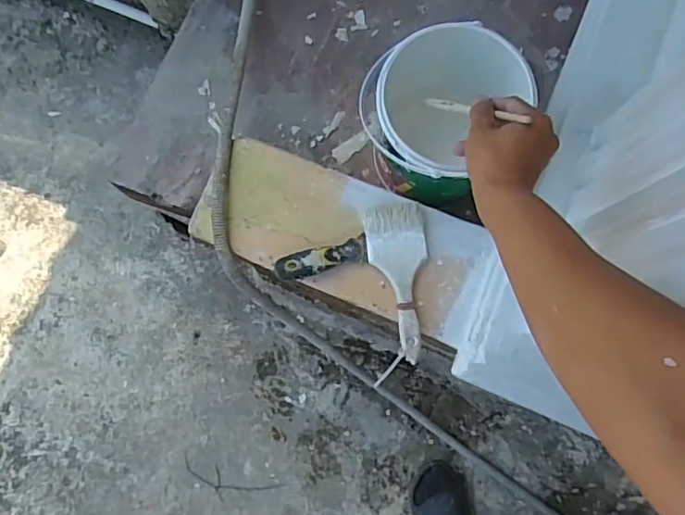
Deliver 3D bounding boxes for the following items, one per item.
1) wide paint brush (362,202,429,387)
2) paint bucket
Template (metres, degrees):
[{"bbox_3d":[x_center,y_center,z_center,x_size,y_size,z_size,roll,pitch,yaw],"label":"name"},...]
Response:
[{"bbox_3d":[0.064,0.037,0.663,0.074,0.013,0.210,1,81,-1],"label":"wide paint brush"},{"bbox_3d":[0.115,-0.177,0.704,0.201,0.190,0.171,33,82,4],"label":"paint bucket"}]

